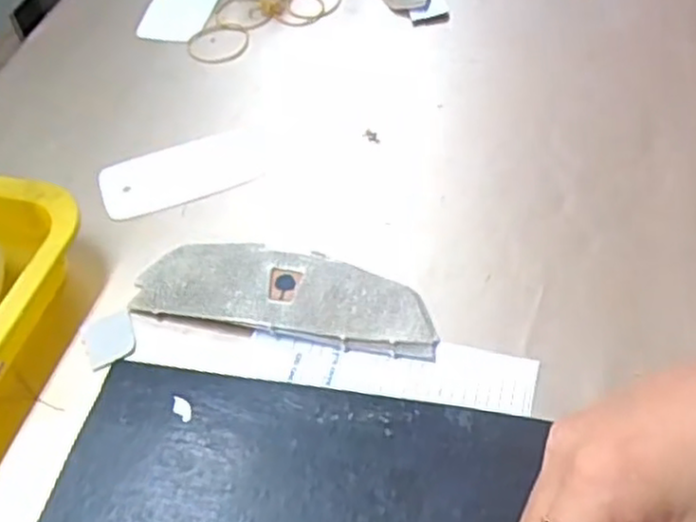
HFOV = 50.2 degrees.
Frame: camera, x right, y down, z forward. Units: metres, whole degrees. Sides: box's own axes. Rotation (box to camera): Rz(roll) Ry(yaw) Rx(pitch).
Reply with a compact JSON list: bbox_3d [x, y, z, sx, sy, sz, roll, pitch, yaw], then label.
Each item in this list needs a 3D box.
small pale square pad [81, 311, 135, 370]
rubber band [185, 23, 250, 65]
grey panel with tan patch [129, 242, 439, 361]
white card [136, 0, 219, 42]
[{"bbox_3d":[-0.132,0.043,0.409,0.028,0.004,0.031,-20,53,-14],"label":"small pale square pad"},{"bbox_3d":[-0.102,-0.171,0.584,0.047,0.005,0.053,0,51,2],"label":"rubber band"},{"bbox_3d":[-0.034,0.017,0.417,0.167,0.015,0.055,9,52,9],"label":"grey panel with tan patch"},{"bbox_3d":[-0.135,-0.215,0.616,0.054,0.007,0.102,4,51,5],"label":"white card"}]

